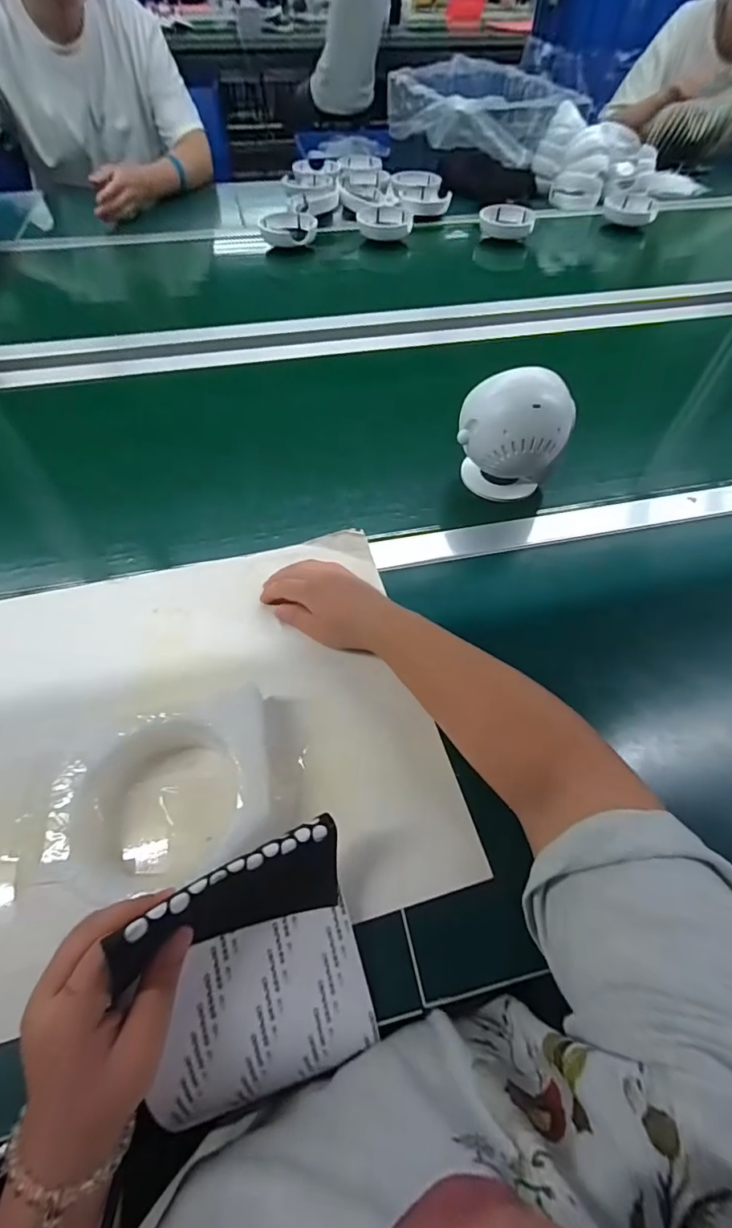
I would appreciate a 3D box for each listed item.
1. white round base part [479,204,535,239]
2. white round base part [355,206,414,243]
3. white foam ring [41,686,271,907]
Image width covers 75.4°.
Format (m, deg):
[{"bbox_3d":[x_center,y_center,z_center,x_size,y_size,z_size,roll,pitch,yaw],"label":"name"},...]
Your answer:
[{"bbox_3d":[0.309,-0.870,1.049,0.120,0.033,0.111,11,56,6],"label":"white round base part"},{"bbox_3d":[0.040,-0.856,1.037,0.117,0.036,0.092,-3,56,-3],"label":"white round base part"},{"bbox_3d":[-0.143,0.128,0.346,0.143,0.042,0.123,-11,57,-9],"label":"white foam ring"}]

